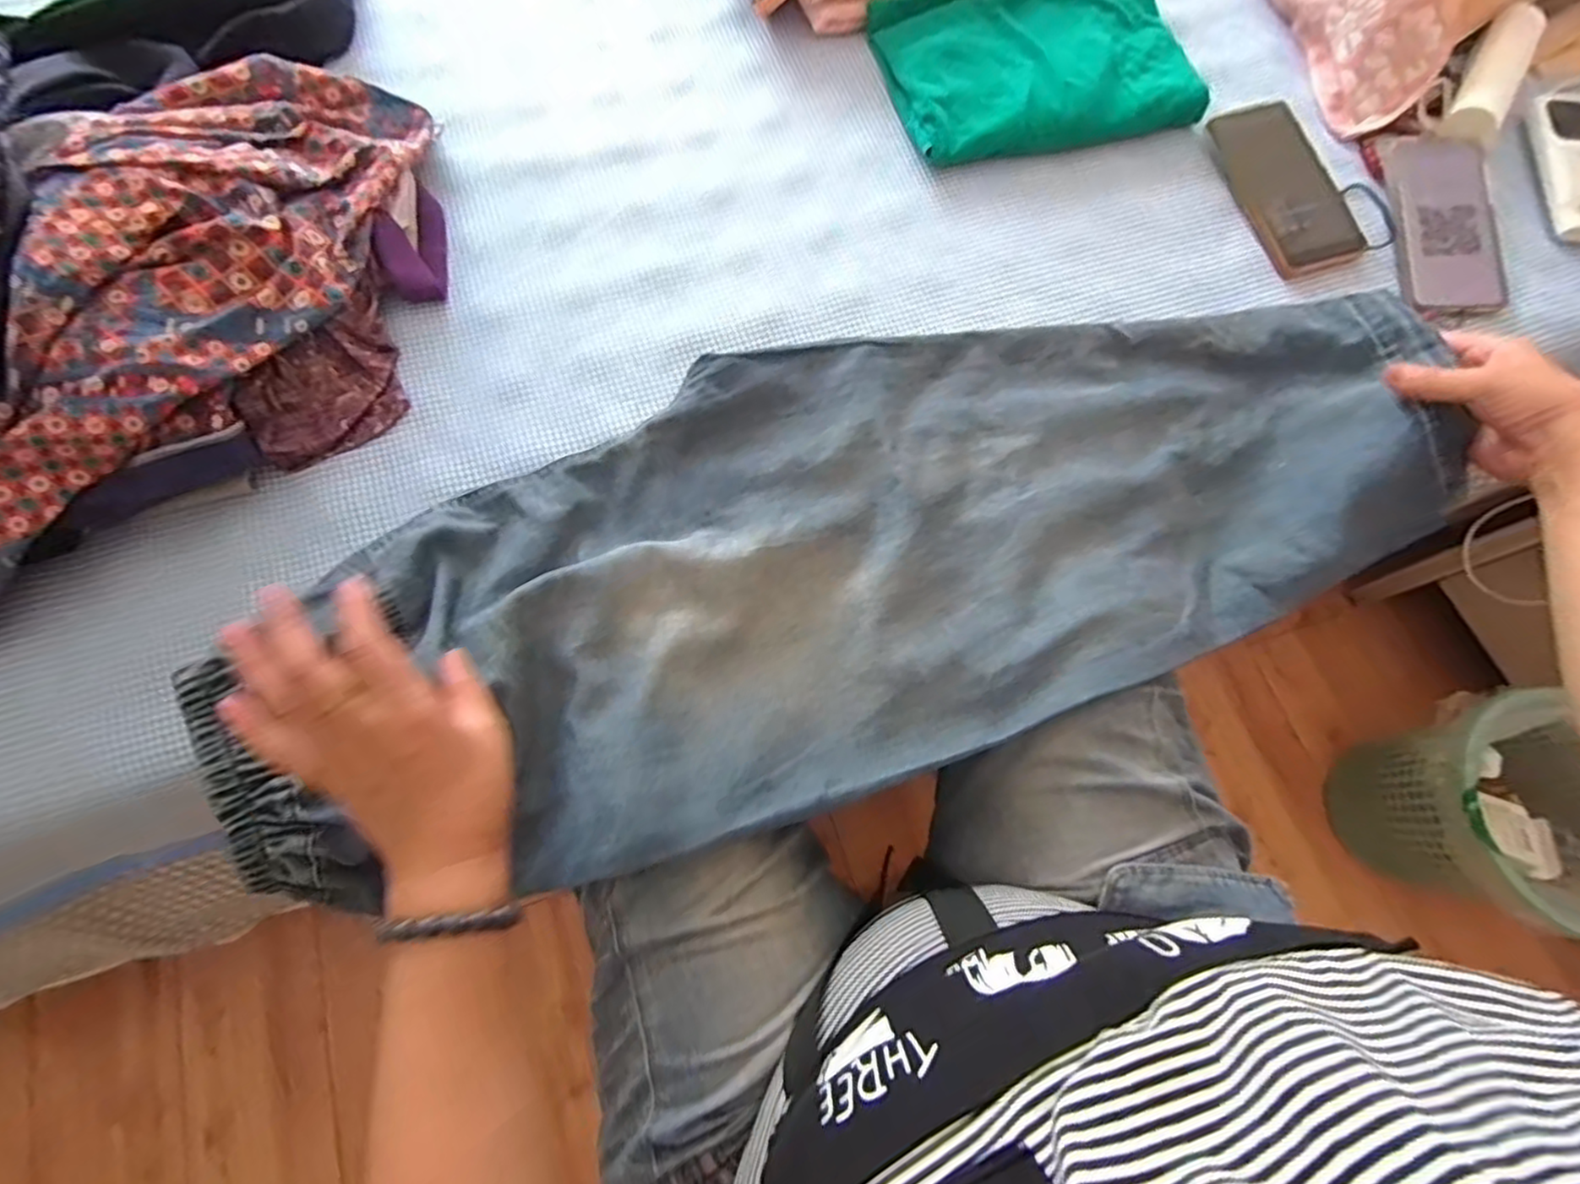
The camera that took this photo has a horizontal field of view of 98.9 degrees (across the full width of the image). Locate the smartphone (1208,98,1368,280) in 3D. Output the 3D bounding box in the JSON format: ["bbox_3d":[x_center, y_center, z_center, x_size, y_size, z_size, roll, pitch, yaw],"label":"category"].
[{"bbox_3d":[0.431,-0.354,0.585,0.087,0.012,0.165,-12,75,-3],"label":"smartphone"}]

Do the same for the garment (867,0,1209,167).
[{"bbox_3d":[0.220,-0.479,0.609,0.256,0.023,0.203,-15,75,-4],"label":"garment"}]

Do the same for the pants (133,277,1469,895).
[{"bbox_3d":[0.054,-0.032,0.463,0.795,0.074,0.299,-17,75,-8],"label":"pants"}]

